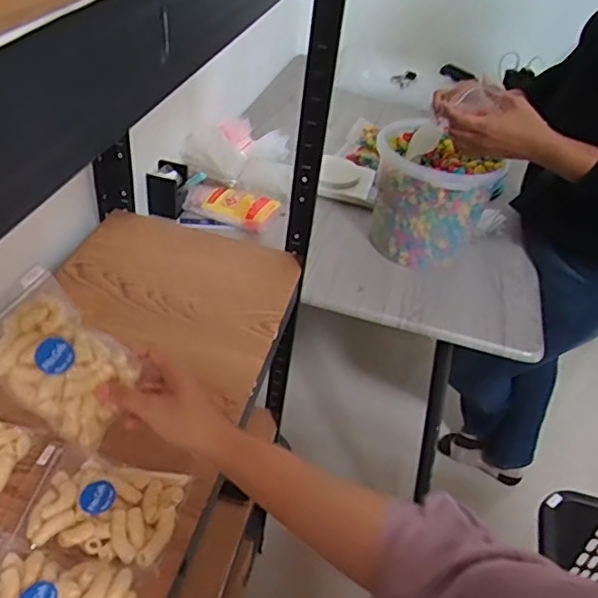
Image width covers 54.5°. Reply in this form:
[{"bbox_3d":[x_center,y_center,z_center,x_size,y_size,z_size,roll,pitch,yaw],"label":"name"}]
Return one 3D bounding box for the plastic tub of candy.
[{"bbox_3d":[0.217,-0.183,1.011,0.185,0.187,0.225,10,40,1],"label":"plastic tub of candy"}]

